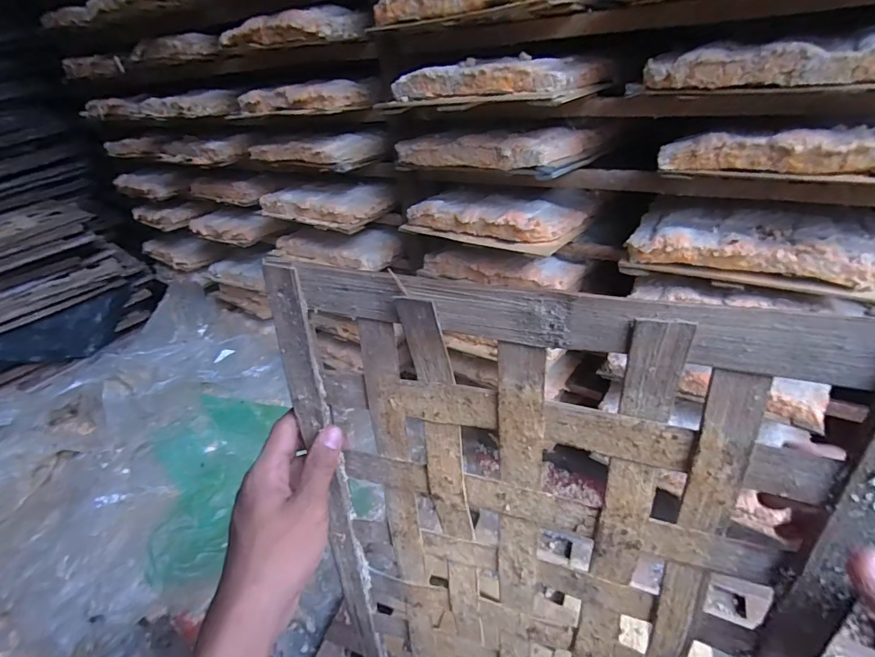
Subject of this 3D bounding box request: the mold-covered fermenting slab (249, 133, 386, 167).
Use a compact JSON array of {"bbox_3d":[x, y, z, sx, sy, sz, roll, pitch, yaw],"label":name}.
[{"bbox_3d":[-0.195,-0.288,0.706,0.216,0.031,0.097,16,38,29],"label":"mold-covered fermenting slab"}]

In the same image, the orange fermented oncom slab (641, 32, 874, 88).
[{"bbox_3d":[0.292,-0.225,0.372,0.210,0.033,0.071,16,39,29],"label":"orange fermented oncom slab"}]

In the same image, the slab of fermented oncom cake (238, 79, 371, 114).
[{"bbox_3d":[-0.198,-0.342,0.654,0.210,0.034,0.067,16,38,29],"label":"slab of fermented oncom cake"}]

